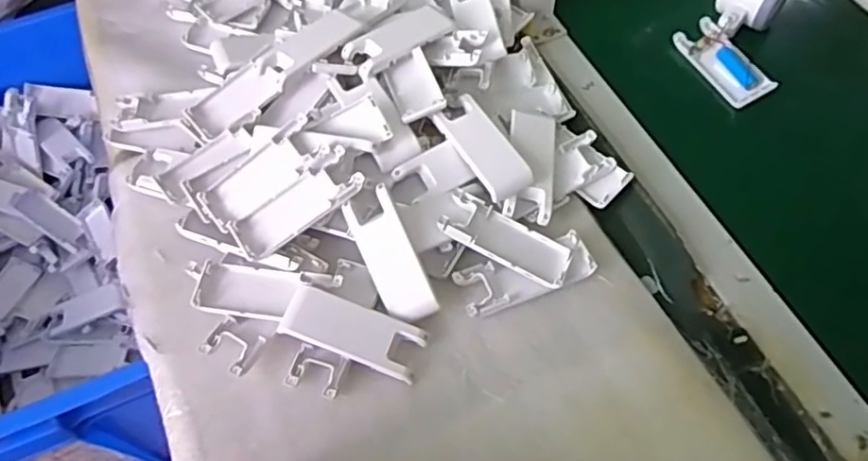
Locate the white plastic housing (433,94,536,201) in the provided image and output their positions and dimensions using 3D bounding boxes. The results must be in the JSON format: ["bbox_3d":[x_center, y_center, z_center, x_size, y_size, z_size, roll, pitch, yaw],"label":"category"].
[{"bbox_3d":[0.039,-0.067,0.510,0.037,0.023,0.096,-30,62,-14],"label":"white plastic housing"}]

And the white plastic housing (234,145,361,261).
[{"bbox_3d":[-0.104,-0.020,0.483,0.103,0.013,0.039,-36,63,-2],"label":"white plastic housing"}]

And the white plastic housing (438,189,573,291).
[{"bbox_3d":[0.056,0.007,0.486,0.102,0.013,0.043,27,54,2],"label":"white plastic housing"}]

